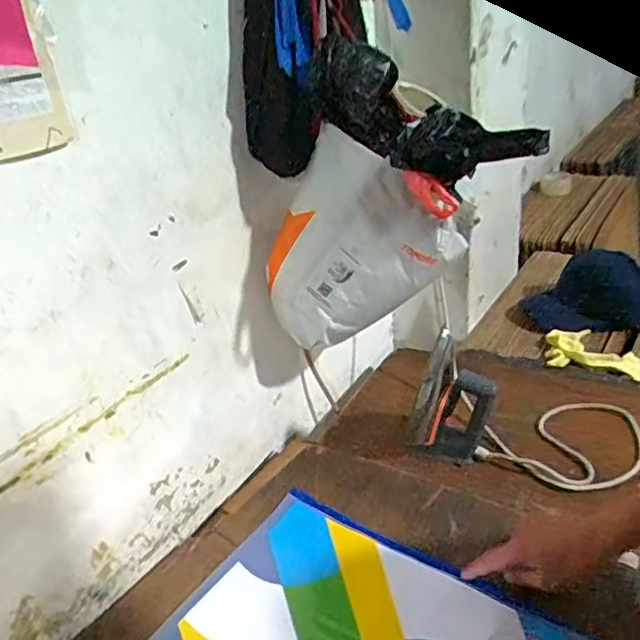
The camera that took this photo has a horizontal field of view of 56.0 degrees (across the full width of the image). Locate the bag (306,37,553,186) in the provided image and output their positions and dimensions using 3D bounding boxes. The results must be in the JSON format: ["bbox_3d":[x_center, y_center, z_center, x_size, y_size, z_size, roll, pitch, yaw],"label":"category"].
[{"bbox_3d":[0.116,-0.233,0.705,0.282,0.115,0.081,29,40,13],"label":"bag"}]

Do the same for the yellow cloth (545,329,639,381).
[{"bbox_3d":[0.506,0.056,1.105,0.170,0.033,0.124,6,32,22],"label":"yellow cloth"}]

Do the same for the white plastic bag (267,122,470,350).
[{"bbox_3d":[0.043,-0.082,0.817,0.225,0.313,0.085,35,38,10],"label":"white plastic bag"}]

